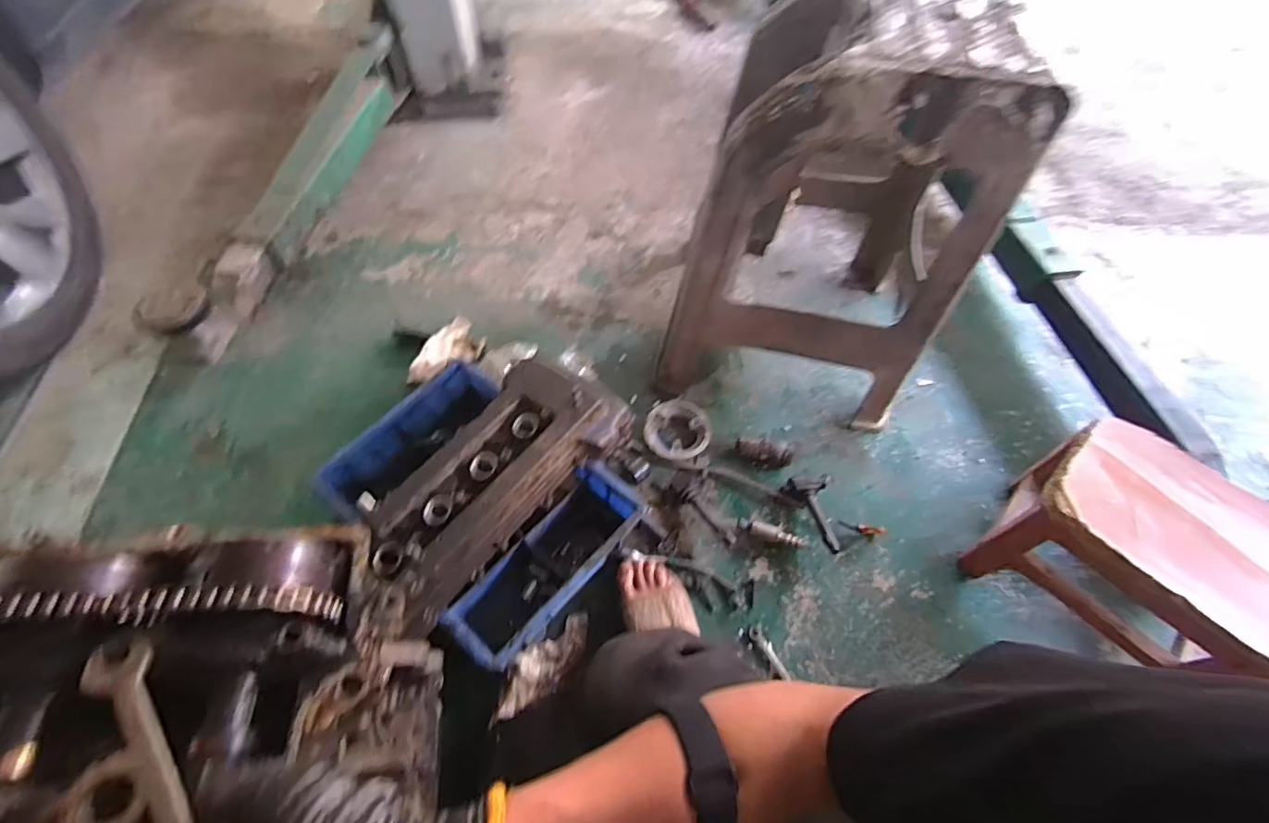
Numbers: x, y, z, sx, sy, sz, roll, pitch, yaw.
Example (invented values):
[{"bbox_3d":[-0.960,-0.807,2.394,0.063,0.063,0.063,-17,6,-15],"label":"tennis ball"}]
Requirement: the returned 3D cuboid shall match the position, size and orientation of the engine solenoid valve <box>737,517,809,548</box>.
[{"bbox_3d":[0.229,0.203,0.891,0.120,0.023,0.024,14,57,5],"label":"engine solenoid valve"}]

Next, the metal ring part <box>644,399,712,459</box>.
[{"bbox_3d":[0.078,0.031,0.984,0.125,0.042,0.115,2,57,-2],"label":"metal ring part"}]

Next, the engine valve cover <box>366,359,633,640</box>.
[{"bbox_3d":[-0.211,0.083,0.797,0.196,0.098,0.425,35,64,20],"label":"engine valve cover"}]

